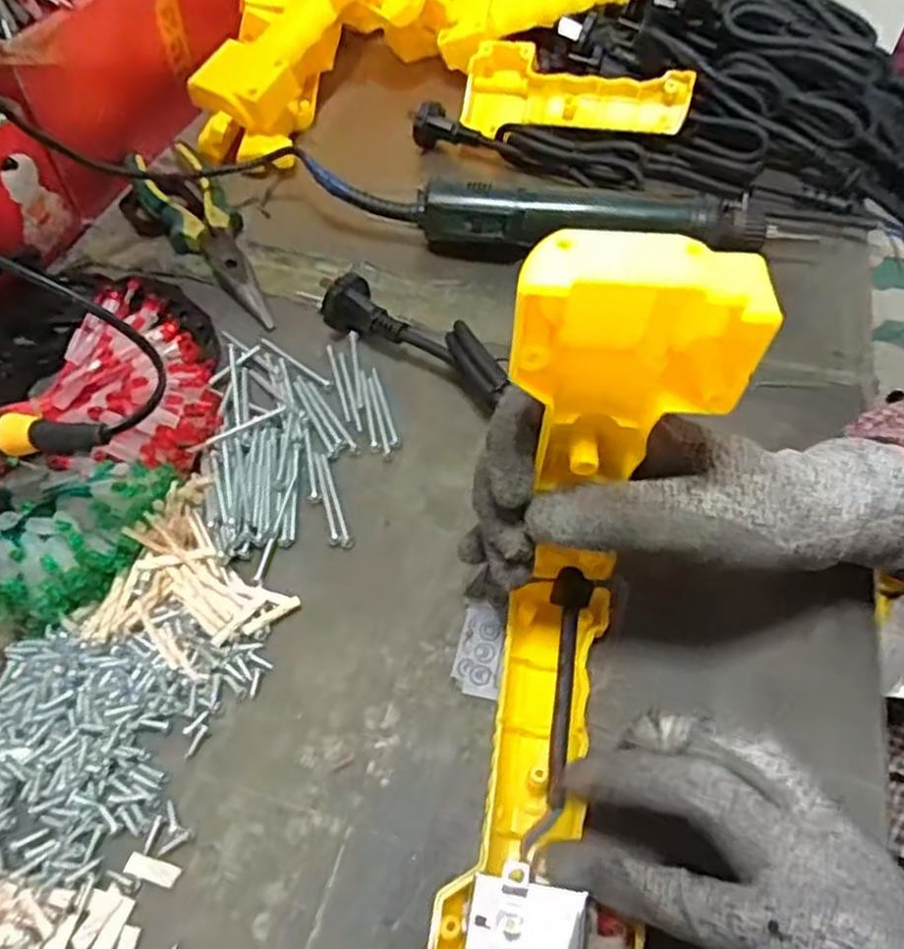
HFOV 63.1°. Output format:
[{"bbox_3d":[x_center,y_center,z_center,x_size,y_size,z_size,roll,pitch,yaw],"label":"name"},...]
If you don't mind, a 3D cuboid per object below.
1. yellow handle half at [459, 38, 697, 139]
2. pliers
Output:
[{"bbox_3d":[0.091,-0.282,0.548,0.164,0.060,0.027,12,18,16],"label":"yellow handle half"},{"bbox_3d":[-0.160,-0.164,0.488,0.050,0.020,0.194,-29,59,-20],"label":"pliers"}]

